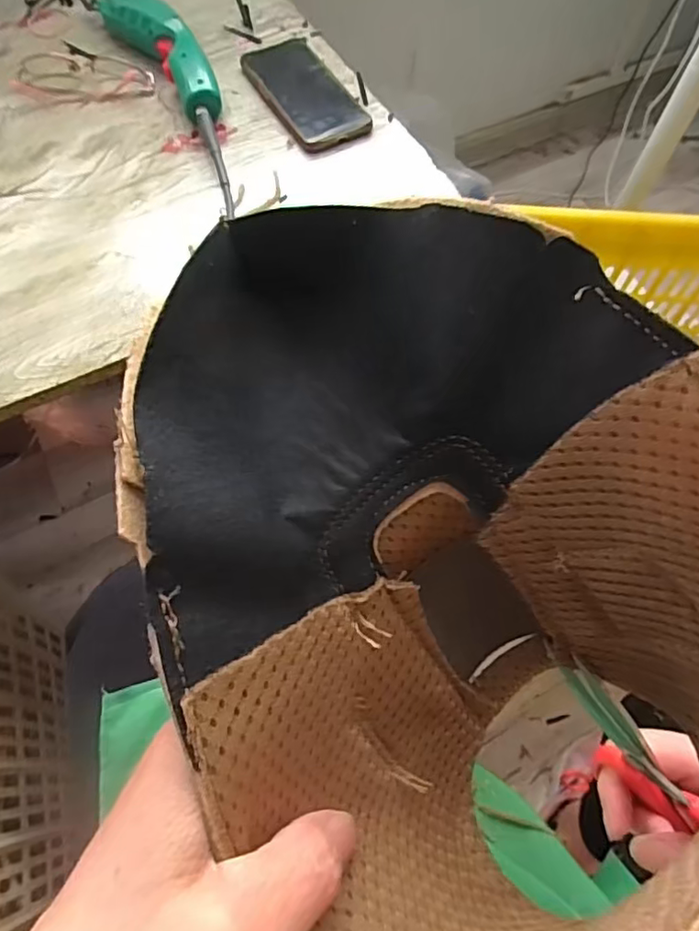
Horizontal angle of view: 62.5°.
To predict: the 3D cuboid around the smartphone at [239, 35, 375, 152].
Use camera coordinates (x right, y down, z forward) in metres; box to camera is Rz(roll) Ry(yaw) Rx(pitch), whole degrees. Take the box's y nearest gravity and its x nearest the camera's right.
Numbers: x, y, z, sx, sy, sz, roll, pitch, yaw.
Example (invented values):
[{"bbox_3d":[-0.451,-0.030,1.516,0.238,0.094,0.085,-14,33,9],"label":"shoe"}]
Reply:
[{"bbox_3d":[-0.043,-0.378,0.581,0.083,0.013,0.160,-27,67,-13],"label":"smartphone"}]

